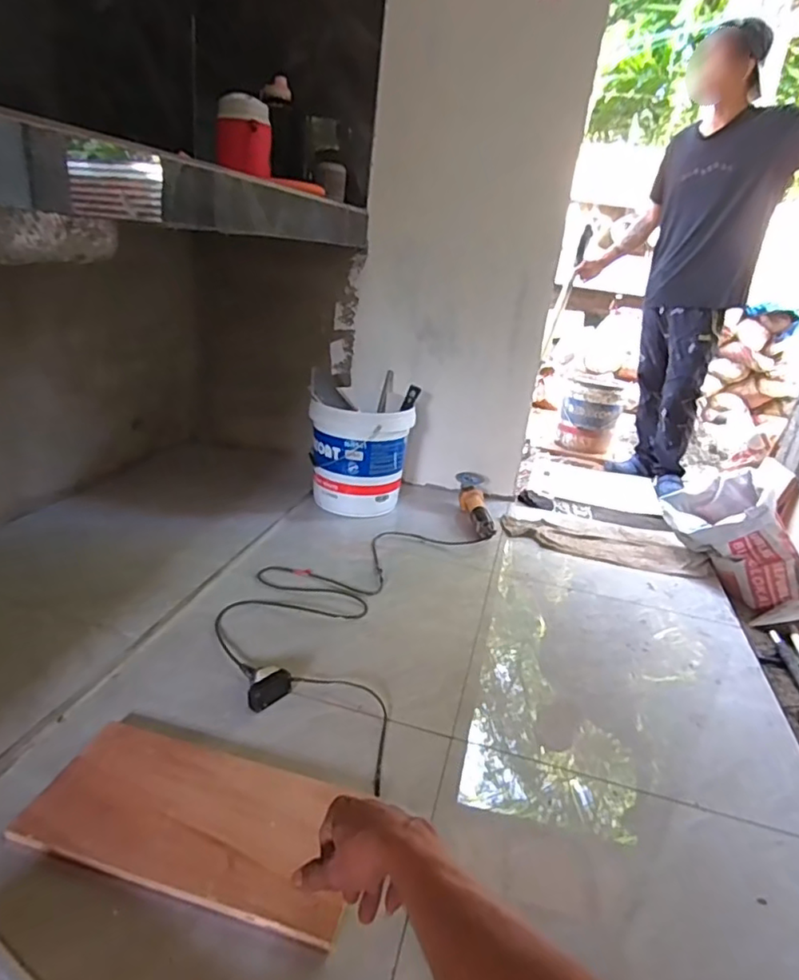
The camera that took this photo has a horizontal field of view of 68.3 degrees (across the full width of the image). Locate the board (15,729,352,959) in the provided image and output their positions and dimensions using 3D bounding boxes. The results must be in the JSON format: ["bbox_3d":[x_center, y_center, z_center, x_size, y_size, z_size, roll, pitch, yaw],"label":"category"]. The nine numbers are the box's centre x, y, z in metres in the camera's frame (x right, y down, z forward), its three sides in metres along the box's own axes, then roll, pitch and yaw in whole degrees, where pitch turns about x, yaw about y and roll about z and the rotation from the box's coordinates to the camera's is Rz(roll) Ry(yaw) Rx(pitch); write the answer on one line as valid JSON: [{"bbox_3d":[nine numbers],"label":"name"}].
[{"bbox_3d":[-0.263,0.433,0.782,0.417,0.018,0.207,12,22,11],"label":"board"}]

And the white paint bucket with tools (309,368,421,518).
[{"bbox_3d":[-0.119,-0.139,1.822,0.301,0.369,0.306,7,21,-2],"label":"white paint bucket with tools"}]

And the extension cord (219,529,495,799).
[{"bbox_3d":[-0.100,0.230,1.353,0.454,0.040,0.931,13,22,13],"label":"extension cord"}]

